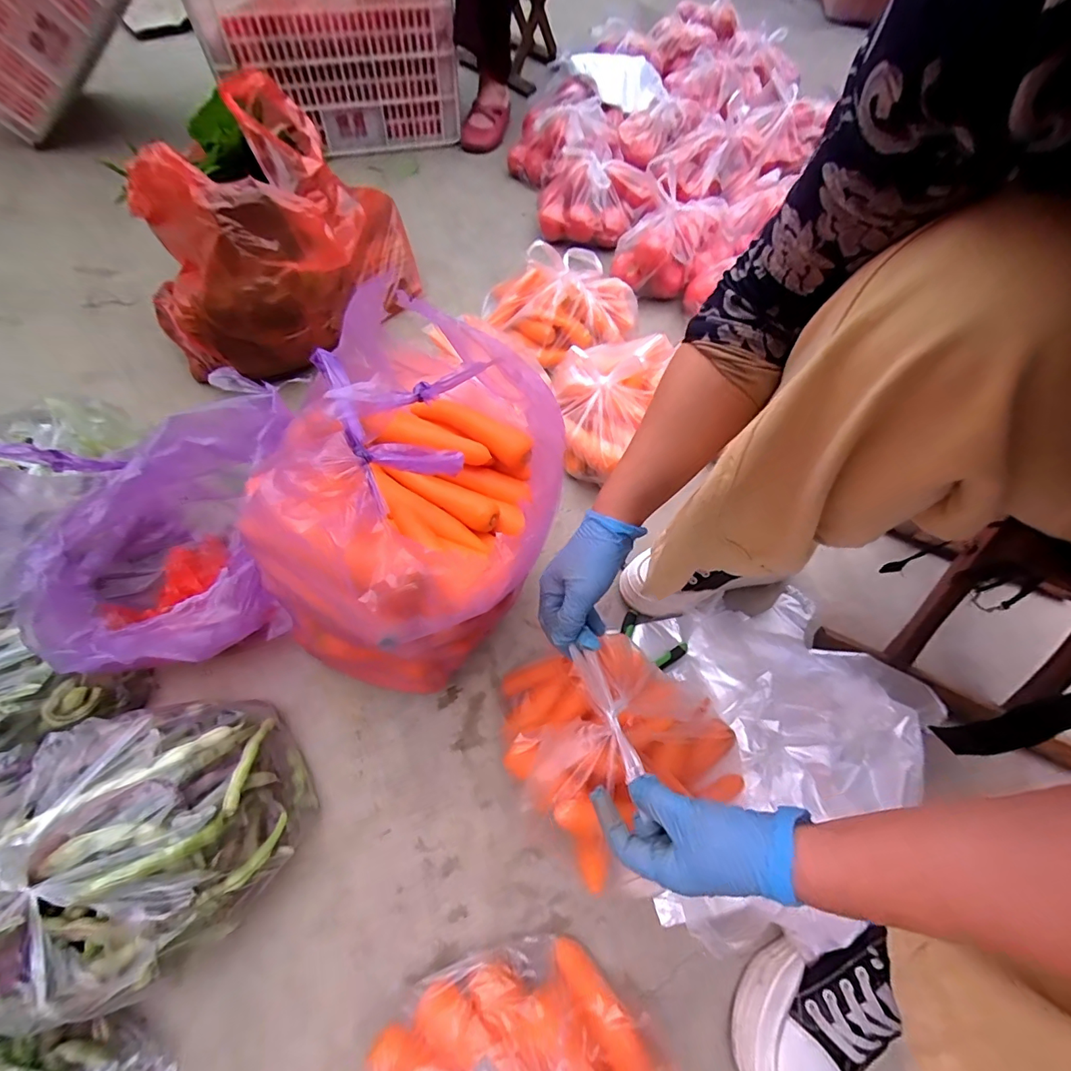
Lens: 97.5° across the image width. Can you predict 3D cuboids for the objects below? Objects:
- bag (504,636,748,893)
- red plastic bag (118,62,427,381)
[{"bbox_3d":[0.086,0.189,0.458,0.229,0.119,0.191,-18,65,-13],"label":"bag"},{"bbox_3d":[-0.395,-0.464,0.728,0.413,0.262,0.296,-32,68,-19],"label":"red plastic bag"}]

